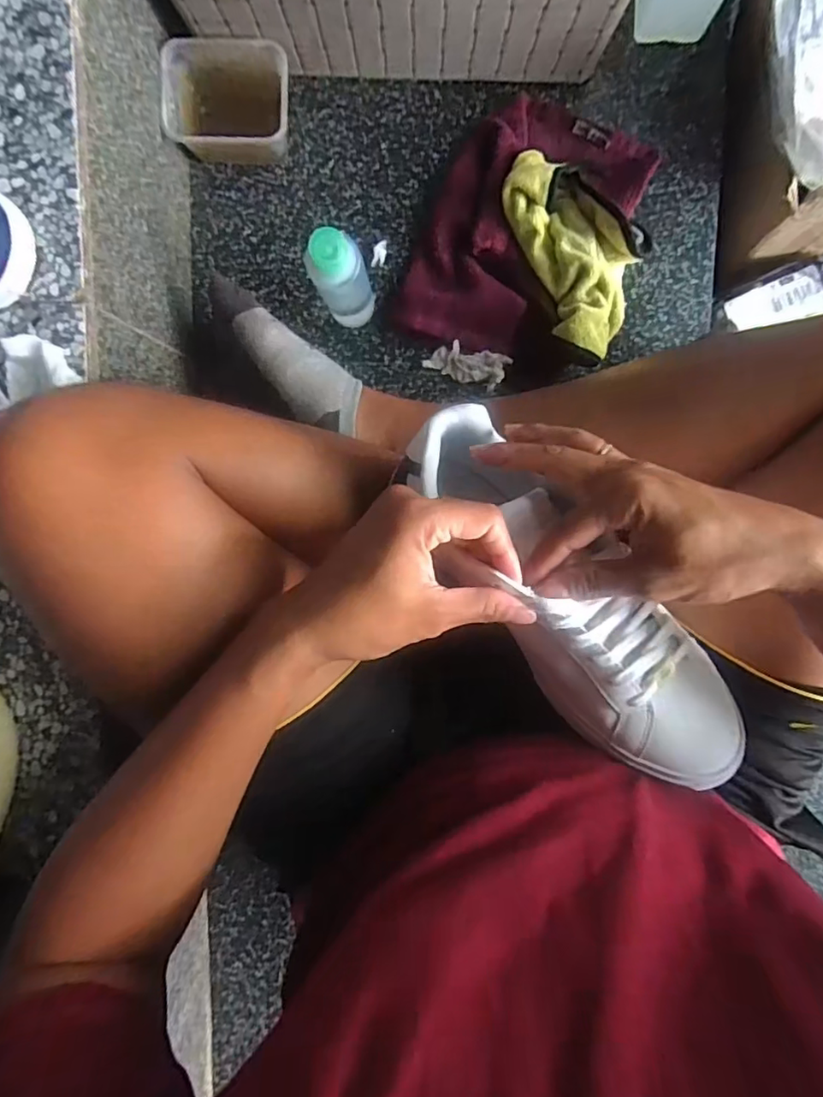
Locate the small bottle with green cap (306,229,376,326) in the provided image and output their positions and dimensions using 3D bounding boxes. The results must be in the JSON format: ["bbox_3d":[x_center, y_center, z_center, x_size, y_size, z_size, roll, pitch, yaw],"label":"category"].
[{"bbox_3d":[-0.057,-0.224,0.486,0.044,0.138,0.040,-19,96,3],"label":"small bottle with green cap"}]

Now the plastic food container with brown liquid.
[{"bbox_3d":[-0.156,-0.387,0.503,0.102,0.055,0.082,4,97,1],"label":"plastic food container with brown liquid"}]

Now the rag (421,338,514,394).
[{"bbox_3d":[0.053,-0.177,0.547,0.076,0.012,0.033,18,97,-1],"label":"rag"}]

